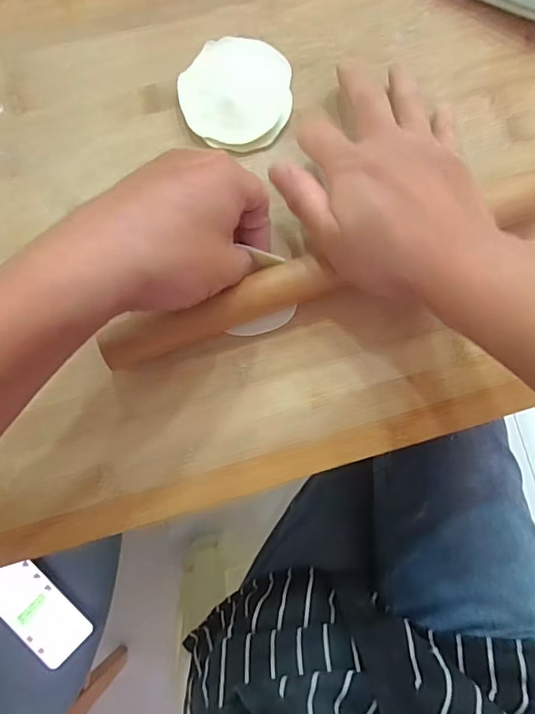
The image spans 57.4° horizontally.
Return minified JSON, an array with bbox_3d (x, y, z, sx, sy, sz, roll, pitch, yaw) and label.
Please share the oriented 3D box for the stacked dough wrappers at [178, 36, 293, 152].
[{"bbox_3d":[-0.021,-0.180,0.334,0.073,0.008,0.078,-2,82,-1],"label":"stacked dough wrappers"}]

